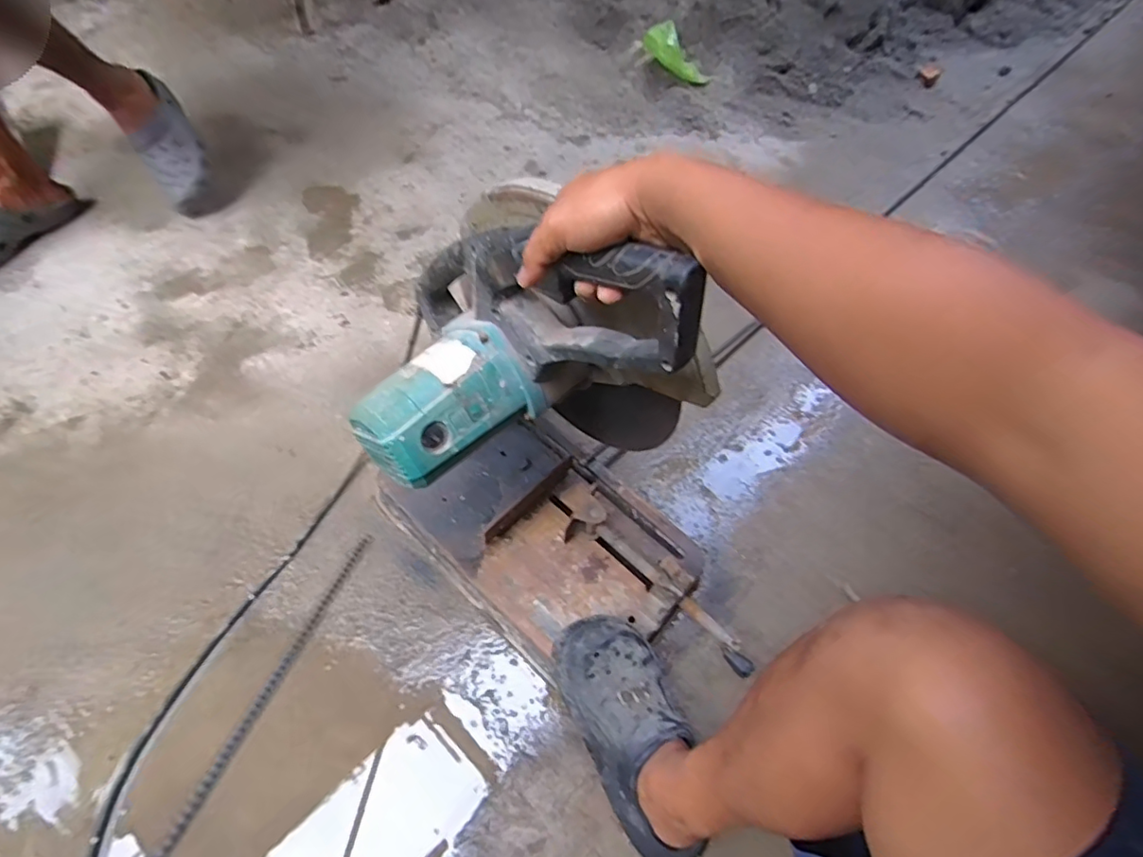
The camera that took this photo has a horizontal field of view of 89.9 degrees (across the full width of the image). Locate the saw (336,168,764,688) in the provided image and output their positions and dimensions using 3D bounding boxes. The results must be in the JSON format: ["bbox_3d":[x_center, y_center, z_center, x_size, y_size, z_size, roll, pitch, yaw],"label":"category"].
[{"bbox_3d":[-0.015,0.030,0.603,0.272,0.547,0.432,-38,68,-24],"label":"saw"}]

